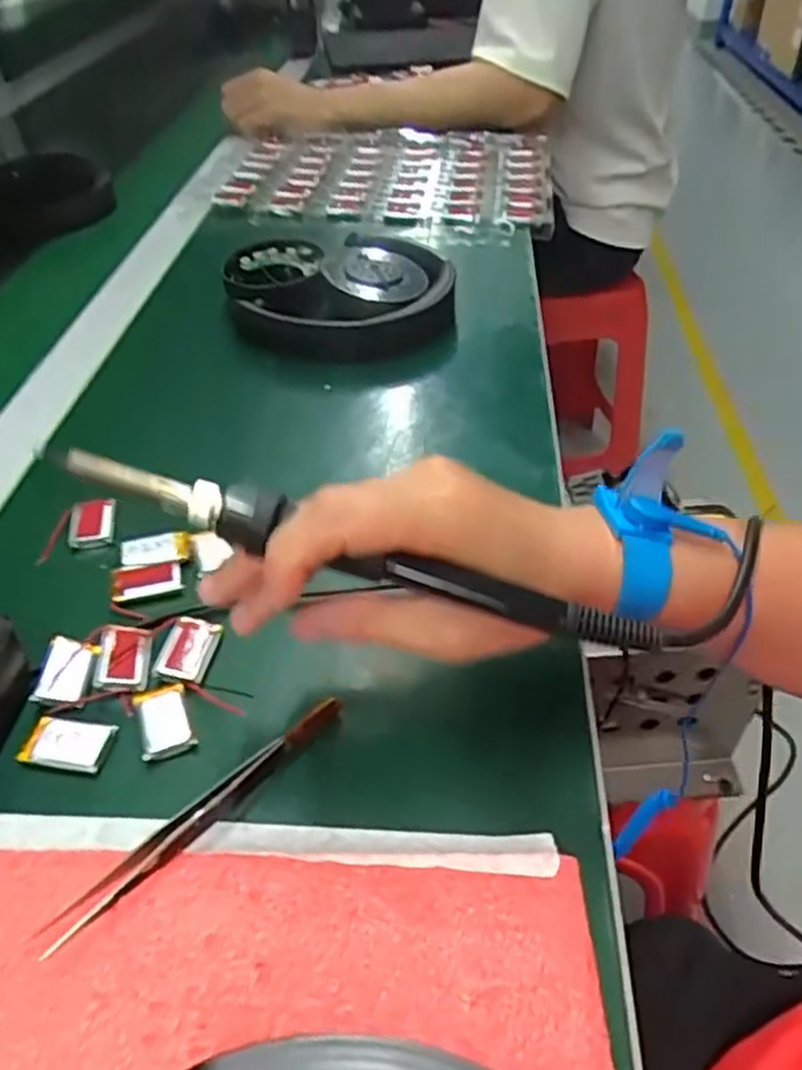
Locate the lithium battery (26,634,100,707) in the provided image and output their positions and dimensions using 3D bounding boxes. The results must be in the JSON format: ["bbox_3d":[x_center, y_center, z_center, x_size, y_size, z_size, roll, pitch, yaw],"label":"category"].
[{"bbox_3d":[-0.138,0.056,0.318,0.020,0.004,0.031,0,43,2],"label":"lithium battery"}]

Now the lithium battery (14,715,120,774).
[{"bbox_3d":[-0.128,0.080,0.297,0.033,0.005,0.020,6,44,8],"label":"lithium battery"}]

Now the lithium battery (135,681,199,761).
[{"bbox_3d":[-0.094,0.072,0.303,0.020,0.004,0.034,-16,45,-14],"label":"lithium battery"}]

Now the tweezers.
[{"bbox_3d":[-0.067,0.095,0.268,0.011,0.008,0.122,33,53,31],"label":"tweezers"}]

